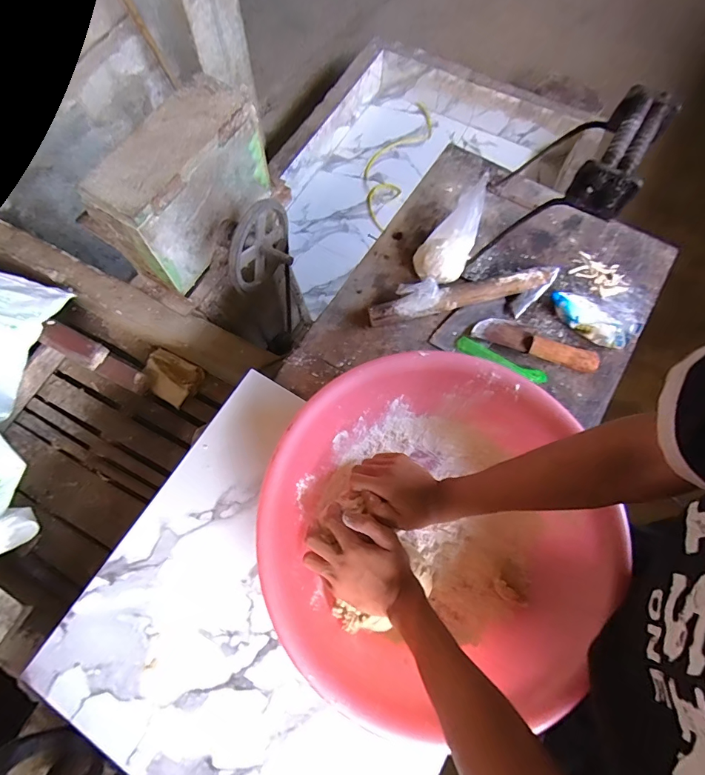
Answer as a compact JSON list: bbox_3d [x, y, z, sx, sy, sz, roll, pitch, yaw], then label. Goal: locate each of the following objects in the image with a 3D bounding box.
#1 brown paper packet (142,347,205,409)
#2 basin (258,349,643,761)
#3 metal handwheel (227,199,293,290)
[{"bbox_3d":[-0.460,-0.027,1.044,0.138,0.039,0.112,25,71,10],"label":"brown paper packet"},{"bbox_3d":[0.095,0.168,0.530,0.390,0.132,0.387,0,69,1],"label":"basin"},{"bbox_3d":[-0.180,-0.298,0.904,0.071,0.173,0.193,27,98,13],"label":"metal handwheel"}]

